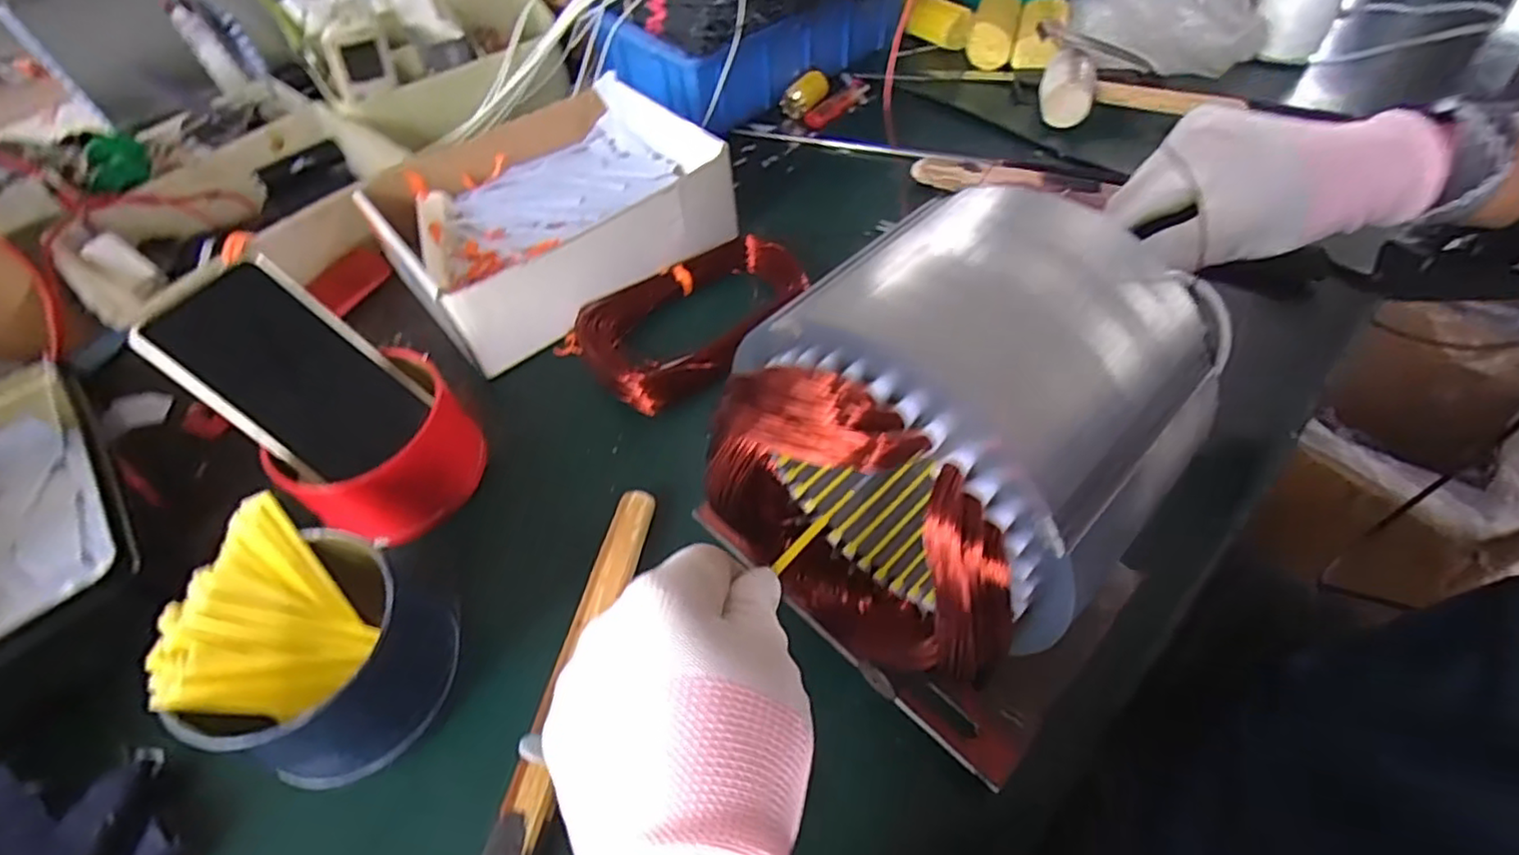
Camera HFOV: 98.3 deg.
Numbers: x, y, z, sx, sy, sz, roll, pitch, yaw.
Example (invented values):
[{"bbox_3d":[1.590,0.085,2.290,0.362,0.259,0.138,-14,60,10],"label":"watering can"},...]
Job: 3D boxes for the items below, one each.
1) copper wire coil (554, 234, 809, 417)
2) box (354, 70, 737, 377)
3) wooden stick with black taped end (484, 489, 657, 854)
[{"bbox_3d":[-0.046,-0.084,0.486,0.122,0.030,0.177,37,63,26],"label":"copper wire coil"},{"bbox_3d":[-0.165,-0.175,0.524,0.234,0.071,0.189,-36,59,-21],"label":"box"},{"bbox_3d":[-0.098,0.144,0.322,0.022,0.015,0.258,8,54,9],"label":"wooden stick with black taped end"}]

